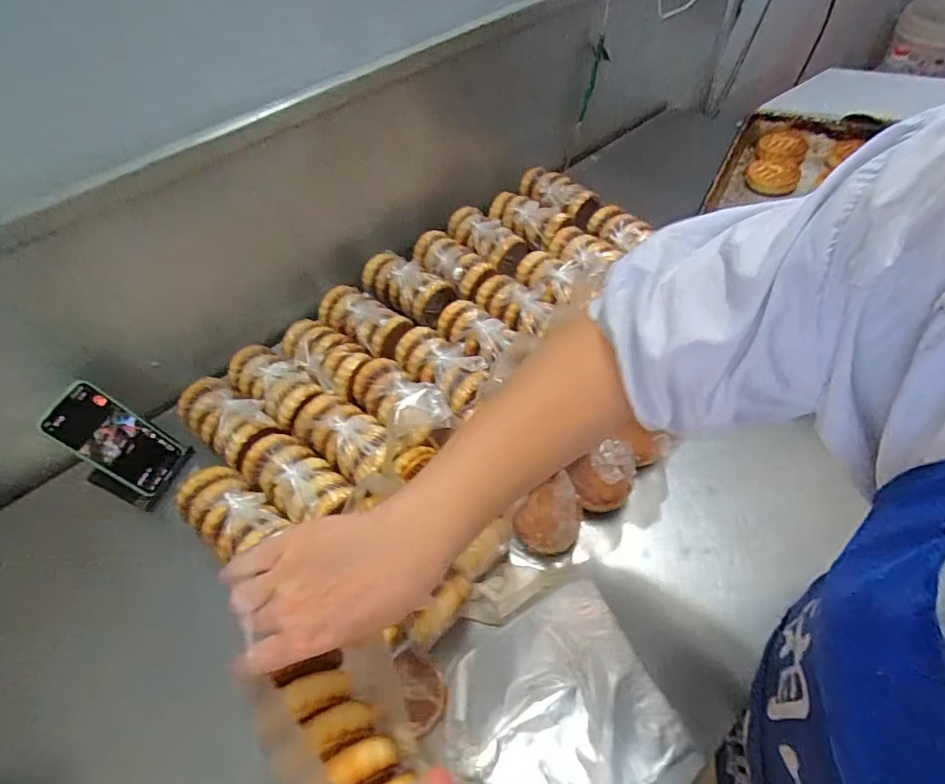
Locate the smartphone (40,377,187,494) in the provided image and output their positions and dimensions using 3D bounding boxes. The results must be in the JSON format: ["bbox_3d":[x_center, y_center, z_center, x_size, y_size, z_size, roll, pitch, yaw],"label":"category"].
[{"bbox_3d":[-0.457,0.061,0.653,0.007,0.161,0.078,0,50,33],"label":"smartphone"}]

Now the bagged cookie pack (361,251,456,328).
[{"bbox_3d":[-0.103,-0.172,0.819,0.156,0.063,0.084,32,64,20],"label":"bagged cookie pack"}]

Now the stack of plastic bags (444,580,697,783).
[{"bbox_3d":[0.080,0.311,0.501,0.204,0.035,0.178,-24,53,-11],"label":"stack of plastic bags"}]

